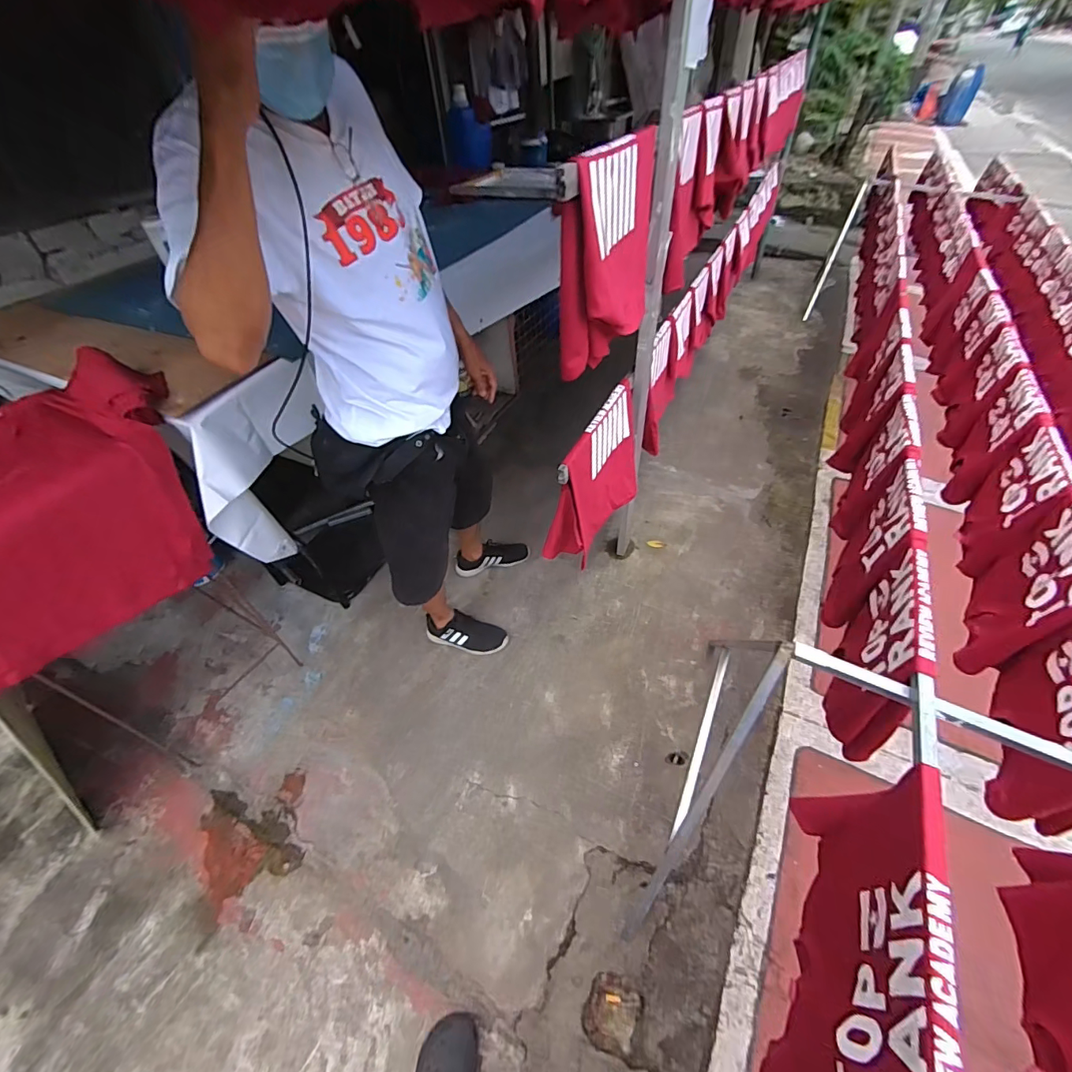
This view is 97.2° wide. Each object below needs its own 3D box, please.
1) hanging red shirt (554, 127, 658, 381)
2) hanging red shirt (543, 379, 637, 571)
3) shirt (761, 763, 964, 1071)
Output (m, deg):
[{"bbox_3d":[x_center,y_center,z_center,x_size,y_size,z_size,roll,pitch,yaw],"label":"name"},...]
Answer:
[{"bbox_3d":[0.146,-0.551,0.905,0.104,0.317,0.388,12,52,12],"label":"hanging red shirt"},{"bbox_3d":[0.166,-0.170,1.238,0.113,0.319,0.427,22,55,20],"label":"hanging red shirt"},{"bbox_3d":[0.406,0.516,0.600,0.070,0.301,0.403,20,55,18],"label":"shirt"}]

